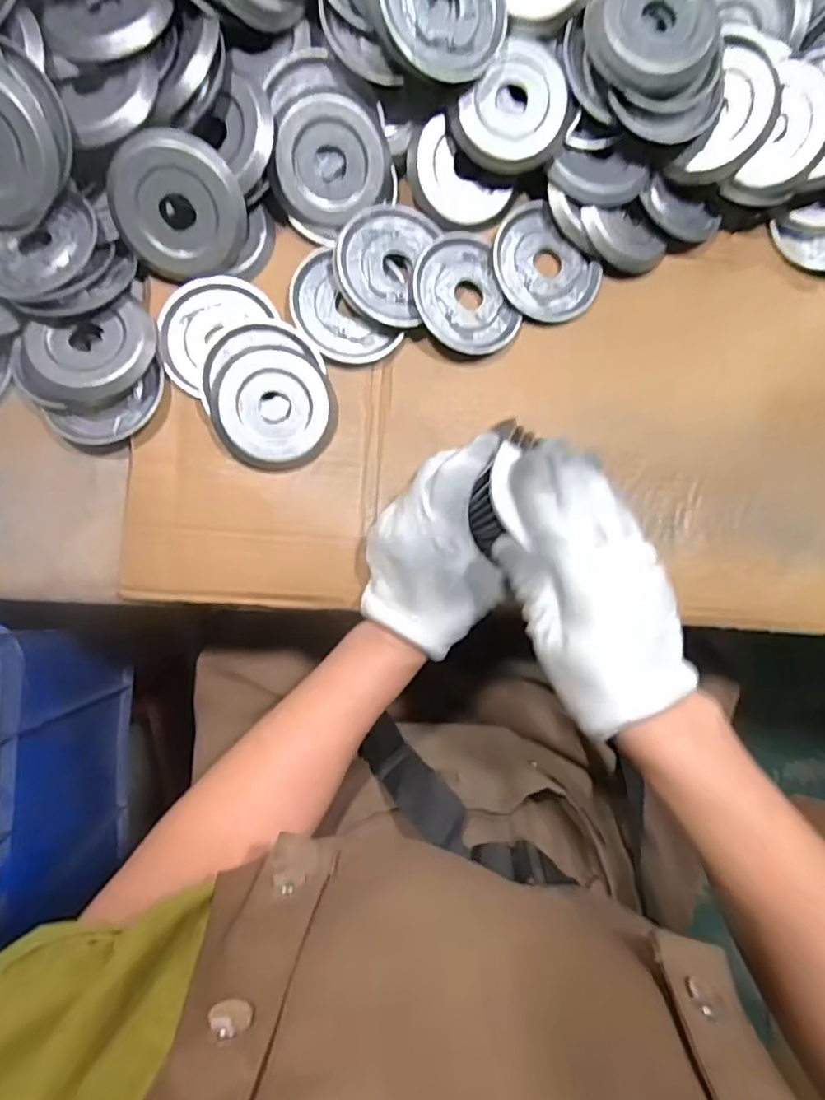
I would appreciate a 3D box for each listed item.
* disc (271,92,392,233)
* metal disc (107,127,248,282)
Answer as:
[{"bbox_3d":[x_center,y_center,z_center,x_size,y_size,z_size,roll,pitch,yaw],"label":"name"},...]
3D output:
[{"bbox_3d":[-0.058,-0.270,0.407,0.080,0.011,0.076,-4,109,-12],"label":"disc"},{"bbox_3d":[-0.155,-0.226,0.389,0.083,0.020,0.084,-4,118,-7],"label":"metal disc"}]

